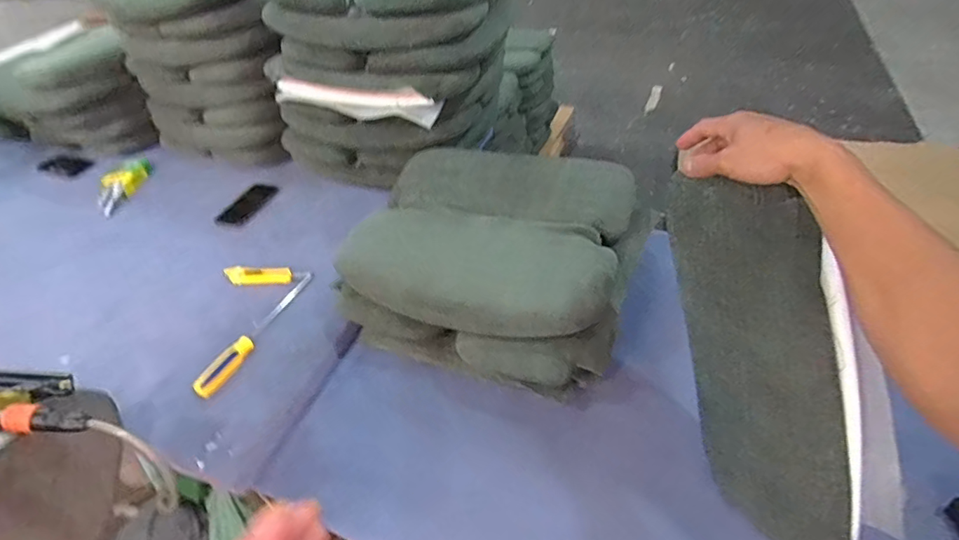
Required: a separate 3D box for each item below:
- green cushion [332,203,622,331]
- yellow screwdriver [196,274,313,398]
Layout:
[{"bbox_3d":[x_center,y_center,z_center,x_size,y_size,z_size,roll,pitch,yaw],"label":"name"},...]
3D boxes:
[{"bbox_3d":[-0.012,-0.018,0.842,0.446,0.050,0.239,11,47,18],"label":"green cushion"},{"bbox_3d":[-0.393,0.102,0.934,0.028,0.027,0.295,13,47,20],"label":"yellow screwdriver"}]

